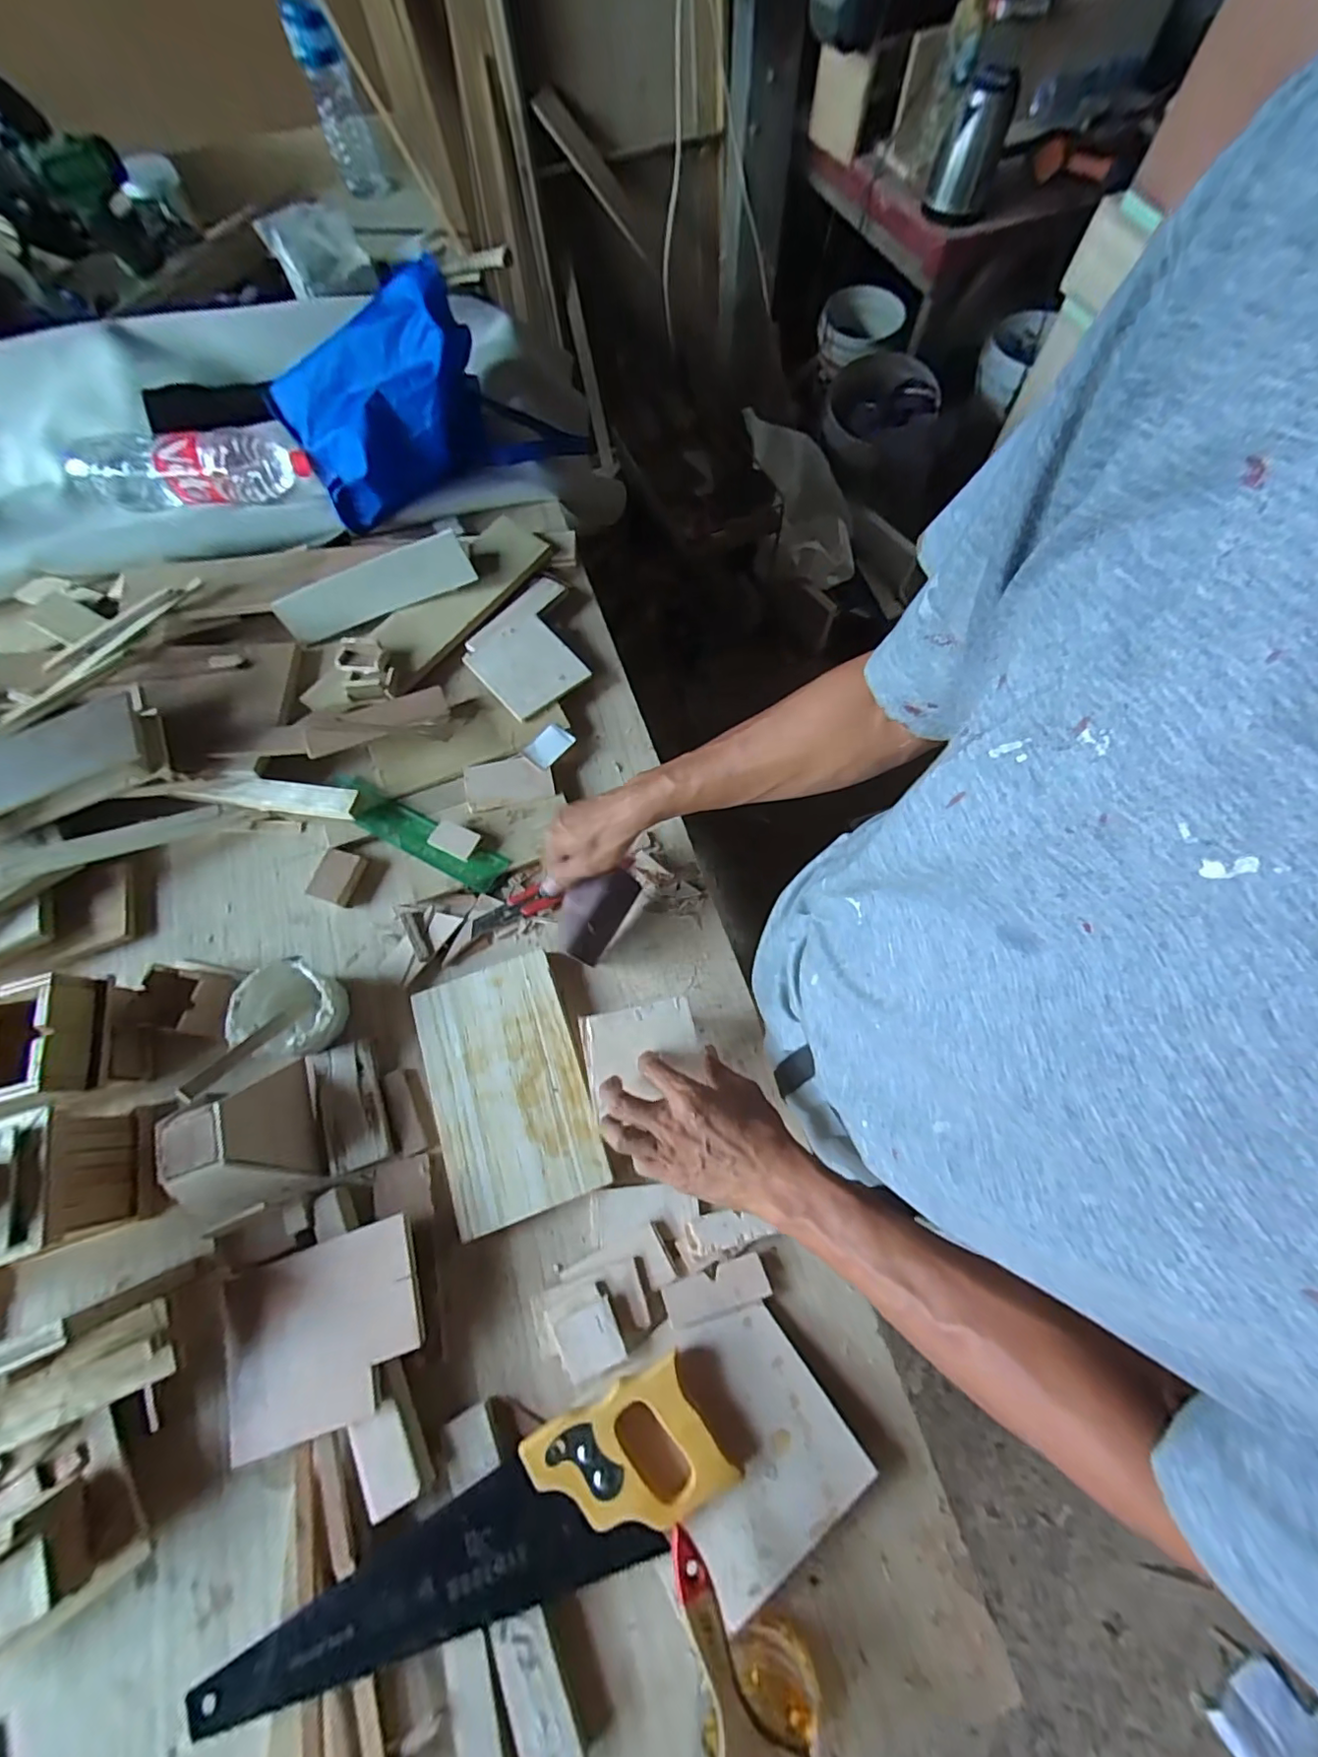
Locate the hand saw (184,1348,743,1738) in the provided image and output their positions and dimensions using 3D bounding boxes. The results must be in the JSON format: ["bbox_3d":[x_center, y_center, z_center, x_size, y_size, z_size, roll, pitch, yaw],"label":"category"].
[{"bbox_3d":[-0.142,0.513,0.431,0.398,0.027,0.097,-25,72,-6],"label":"hand saw"}]

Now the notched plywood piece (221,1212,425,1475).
[{"bbox_3d":[-0.283,0.381,0.477,0.172,0.010,0.129,-22,64,3],"label":"notched plywood piece"}]

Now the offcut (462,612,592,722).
[{"bbox_3d":[-0.167,-0.272,0.711,0.114,0.011,0.126,-38,74,-10],"label":"offcut"}]

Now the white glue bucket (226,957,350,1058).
[{"bbox_3d":[-0.372,0.133,0.572,0.105,0.058,0.091,22,73,9],"label":"white glue bucket"}]

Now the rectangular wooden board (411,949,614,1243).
[{"bbox_3d":[-0.151,0.198,0.546,0.144,0.013,0.229,-21,72,-5],"label":"rectangular wooden board"}]

